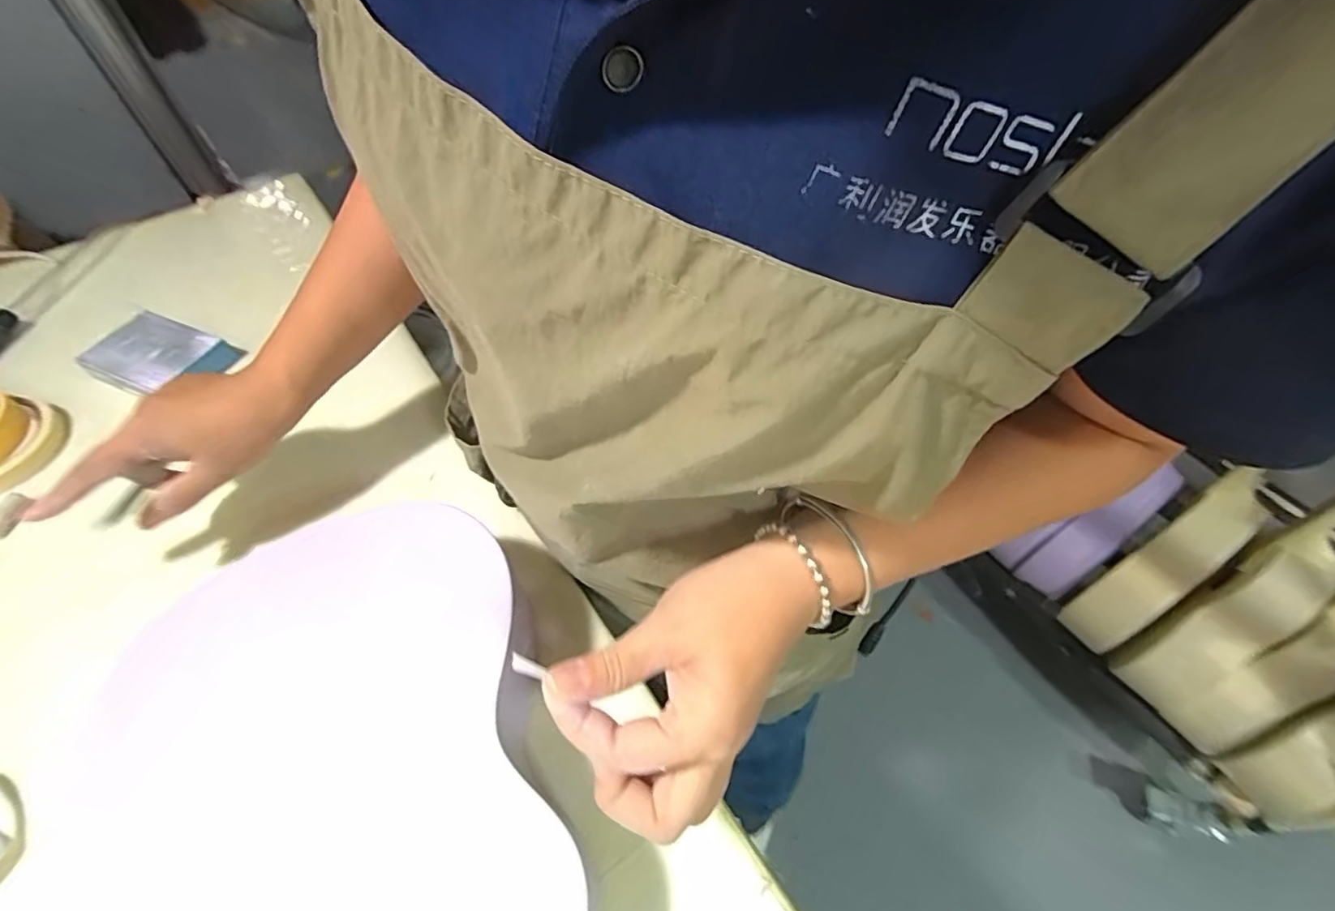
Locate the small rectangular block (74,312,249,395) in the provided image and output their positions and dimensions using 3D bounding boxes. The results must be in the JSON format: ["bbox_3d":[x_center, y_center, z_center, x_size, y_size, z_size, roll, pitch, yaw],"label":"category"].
[{"bbox_3d":[-0.434,-0.085,0.509,0.093,0.027,0.070,15,56,11],"label":"small rectangular block"}]

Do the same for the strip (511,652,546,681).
[{"bbox_3d":[-0.058,0.086,0.243,0.015,0.004,0.006,19,56,18],"label":"strip"}]

